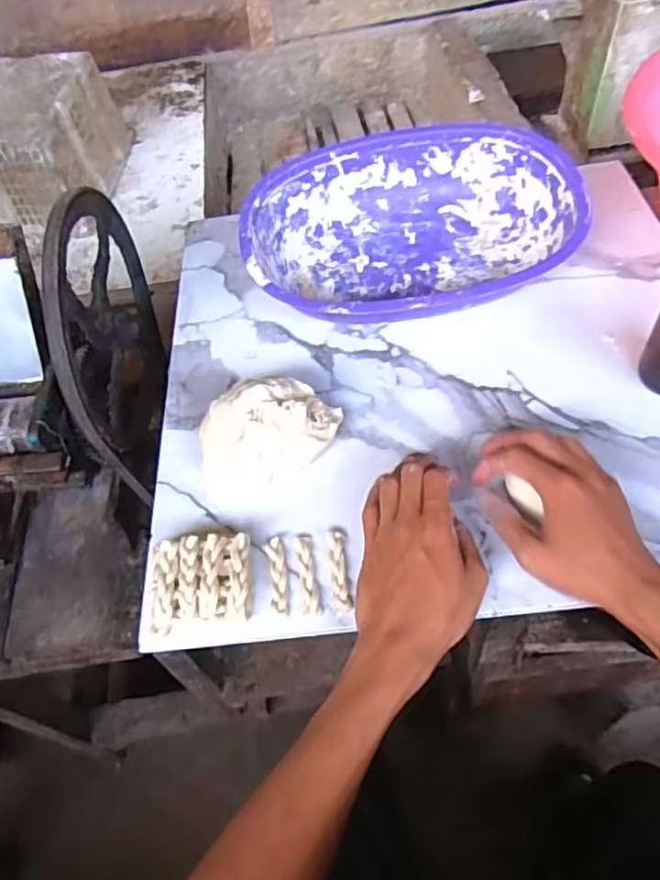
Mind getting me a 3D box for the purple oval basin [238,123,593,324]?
[{"bbox_3d":[0.075,-0.189,0.583,0.295,0.087,0.214,-7,54,0],"label":"purple oval basin"}]

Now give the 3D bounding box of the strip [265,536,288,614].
[{"bbox_3d":[-0.037,0.097,0.444,0.013,0.009,0.057,-10,55,-2],"label":"strip"}]

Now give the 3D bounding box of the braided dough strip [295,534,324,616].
[{"bbox_3d":[-0.016,0.094,0.442,0.013,0.004,0.061,-9,55,-2],"label":"braided dough strip"}]

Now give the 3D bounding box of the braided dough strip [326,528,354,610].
[{"bbox_3d":[0.006,0.091,0.439,0.013,0.004,0.059,-6,54,1],"label":"braided dough strip"}]

